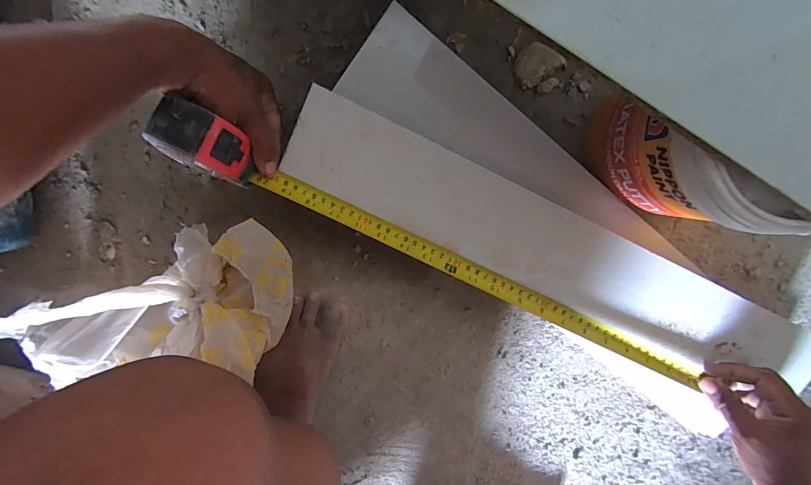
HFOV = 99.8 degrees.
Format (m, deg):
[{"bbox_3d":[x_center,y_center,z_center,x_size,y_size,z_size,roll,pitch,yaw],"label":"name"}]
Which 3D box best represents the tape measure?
[{"bbox_3d":[0.046,0.020,0.334,0.538,0.063,0.042,27,99,-11],"label":"tape measure"}]

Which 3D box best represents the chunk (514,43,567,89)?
[{"bbox_3d":[0.143,-0.194,0.369,0.048,0.009,0.037,-33,98,5],"label":"chunk"}]

